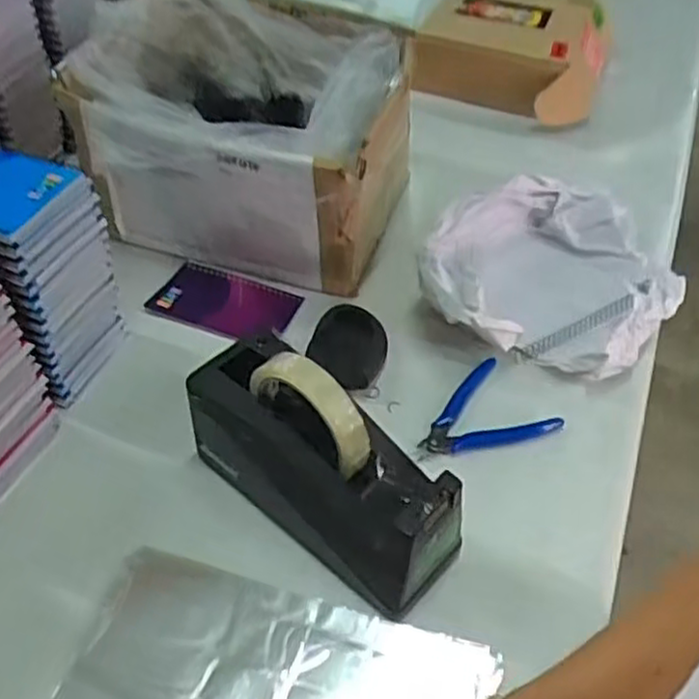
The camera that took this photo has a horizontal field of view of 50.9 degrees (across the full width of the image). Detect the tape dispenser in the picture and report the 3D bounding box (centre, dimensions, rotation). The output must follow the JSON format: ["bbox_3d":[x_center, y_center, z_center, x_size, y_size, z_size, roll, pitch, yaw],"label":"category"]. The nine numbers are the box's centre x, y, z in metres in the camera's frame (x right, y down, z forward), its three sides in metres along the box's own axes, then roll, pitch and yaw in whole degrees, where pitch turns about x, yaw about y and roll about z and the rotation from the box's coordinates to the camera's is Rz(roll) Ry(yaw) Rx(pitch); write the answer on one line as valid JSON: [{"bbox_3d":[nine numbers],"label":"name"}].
[{"bbox_3d":[-0.018,0.075,0.513,0.211,0.128,0.068,34,54,26],"label":"tape dispenser"}]

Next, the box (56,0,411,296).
[{"bbox_3d":[-0.105,-0.225,0.763,0.316,0.170,0.296,12,47,8],"label":"box"}]

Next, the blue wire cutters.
[{"bbox_3d":[0.107,0.058,0.616,0.114,0.007,0.086,-26,53,-25],"label":"blue wire cutters"}]

